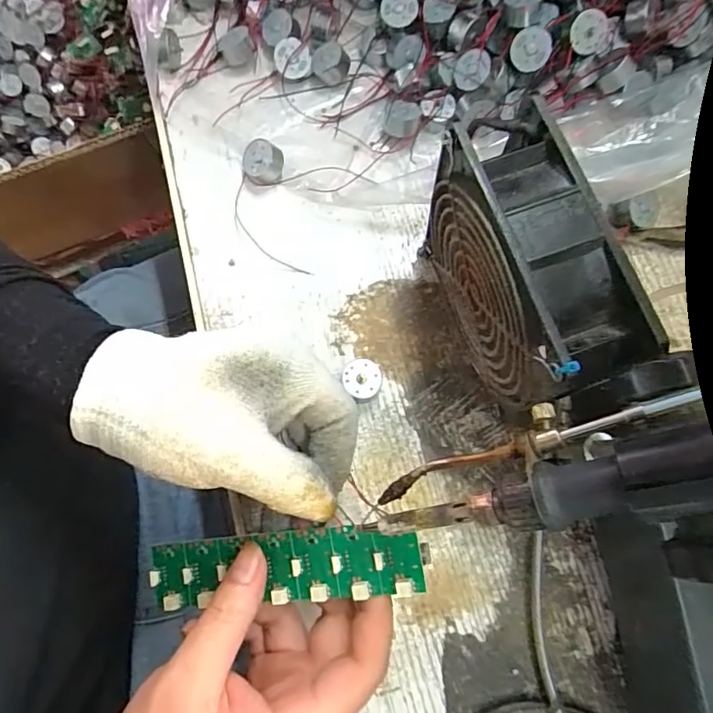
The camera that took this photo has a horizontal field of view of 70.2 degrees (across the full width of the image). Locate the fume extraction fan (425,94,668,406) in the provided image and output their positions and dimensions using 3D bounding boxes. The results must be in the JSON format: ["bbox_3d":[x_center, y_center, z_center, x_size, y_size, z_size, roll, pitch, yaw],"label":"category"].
[{"bbox_3d":[0.074,-0.036,0.250,0.048,0.114,0.118,-17,77,0],"label":"fume extraction fan"}]

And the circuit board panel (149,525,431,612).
[{"bbox_3d":[-0.037,0.098,0.235,0.138,0.006,0.030,-12,81,16],"label":"circuit board panel"}]

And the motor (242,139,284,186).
[{"bbox_3d":[-0.060,-0.125,0.328,0.024,0.018,0.021,16,77,4],"label":"motor"}]

